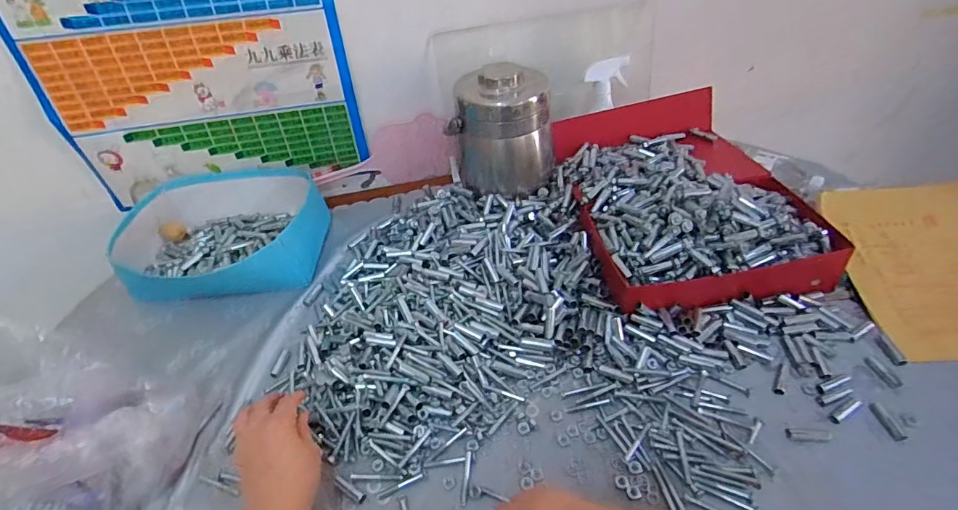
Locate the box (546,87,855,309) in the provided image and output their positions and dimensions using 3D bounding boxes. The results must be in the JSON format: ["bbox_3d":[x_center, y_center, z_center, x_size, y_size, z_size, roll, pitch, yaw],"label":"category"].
[{"bbox_3d":[0.300,-0.107,0.742,0.302,0.106,0.418,-8,41,-2],"label":"box"}]

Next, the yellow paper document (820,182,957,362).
[{"bbox_3d":[0.583,0.017,0.619,0.169,0.045,0.253,-16,68,16],"label":"yellow paper document"}]

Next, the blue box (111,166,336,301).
[{"bbox_3d":[-0.420,-0.042,0.785,0.322,0.083,0.239,-9,41,-3],"label":"blue box"}]

